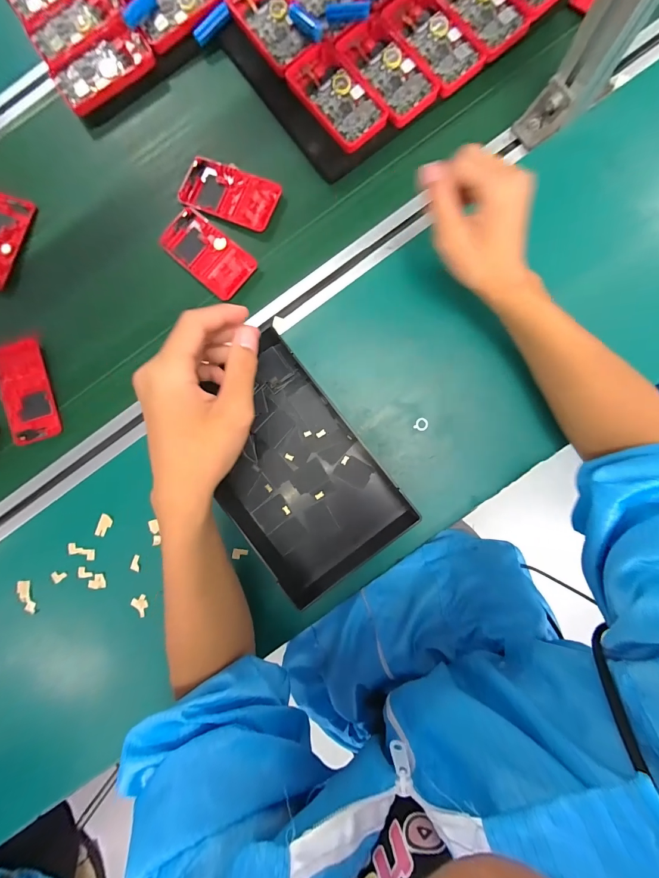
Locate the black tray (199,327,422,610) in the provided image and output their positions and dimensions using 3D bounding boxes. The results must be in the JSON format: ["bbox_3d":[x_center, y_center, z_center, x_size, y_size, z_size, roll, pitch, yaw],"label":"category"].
[{"bbox_3d":[-0.045,0.040,0.404,0.174,0.022,0.264,-38,87,2],"label":"black tray"}]

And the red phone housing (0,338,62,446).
[{"bbox_3d":[-0.378,-0.060,0.434,0.061,0.010,0.129,-19,86,-1],"label":"red phone housing"}]

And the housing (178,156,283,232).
[{"bbox_3d":[-0.124,-0.301,0.426,0.121,0.009,0.063,23,90,4],"label":"housing"}]

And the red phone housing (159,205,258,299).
[{"bbox_3d":[-0.151,-0.228,0.424,0.122,0.007,0.062,41,92,4],"label":"red phone housing"}]

